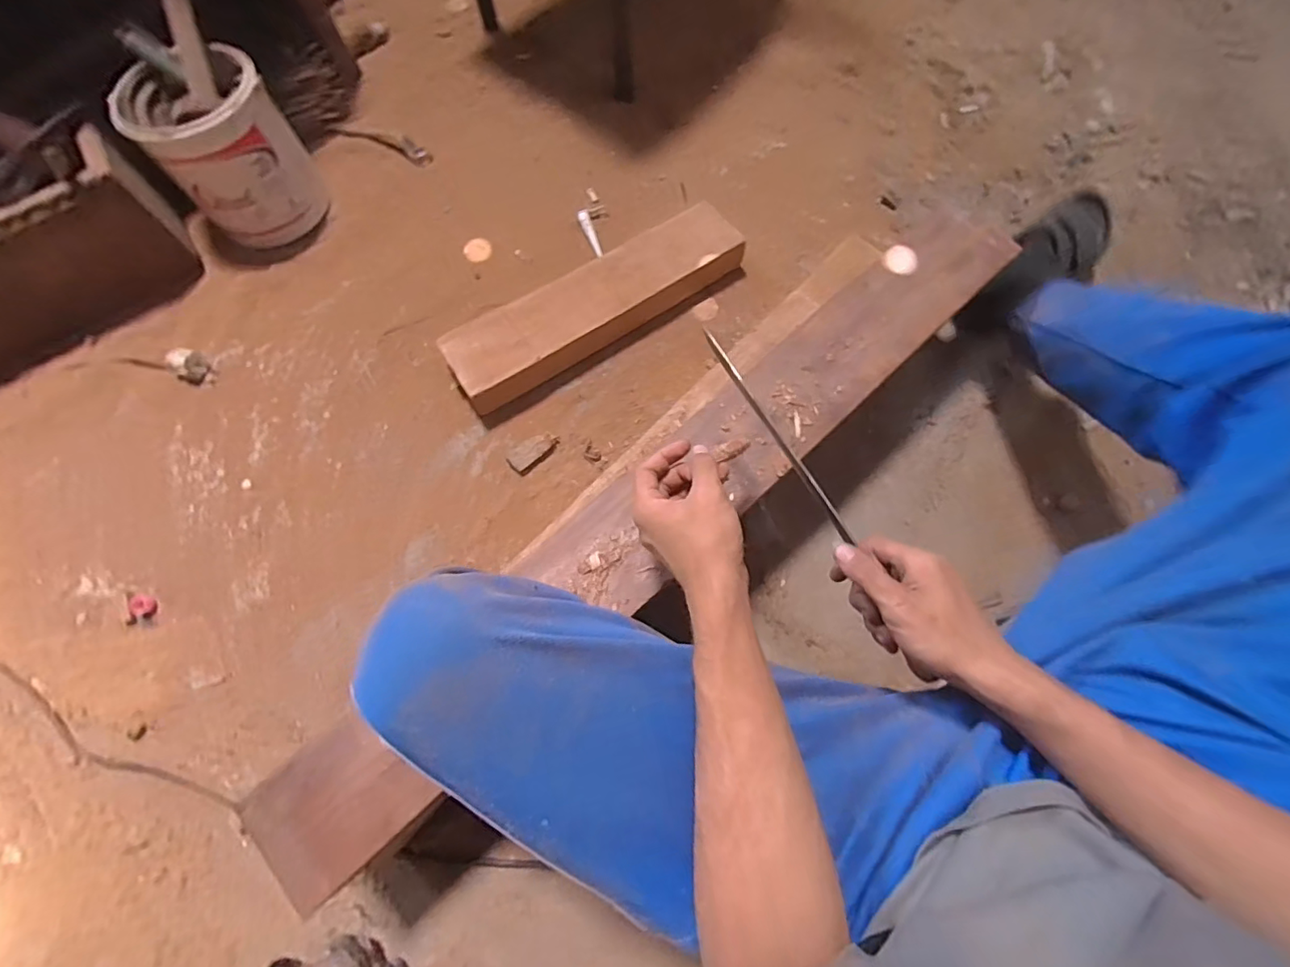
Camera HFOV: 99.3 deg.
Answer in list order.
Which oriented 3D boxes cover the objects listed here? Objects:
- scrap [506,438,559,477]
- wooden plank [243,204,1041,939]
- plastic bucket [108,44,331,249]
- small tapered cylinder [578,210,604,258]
[{"bbox_3d":[-0.153,-0.044,0.753,0.070,0.008,0.035,-39,77,-14],"label":"scrap"},{"bbox_3d":[0.058,-0.007,0.572,0.997,0.031,0.117,-41,77,-14],"label":"wooden plank"},{"bbox_3d":[-0.604,-0.484,0.804,0.186,0.180,0.179,41,75,11],"label":"plastic bucket"},{"bbox_3d":[-0.088,-0.401,0.880,0.018,0.017,0.082,-19,73,-8],"label":"small tapered cylinder"}]

